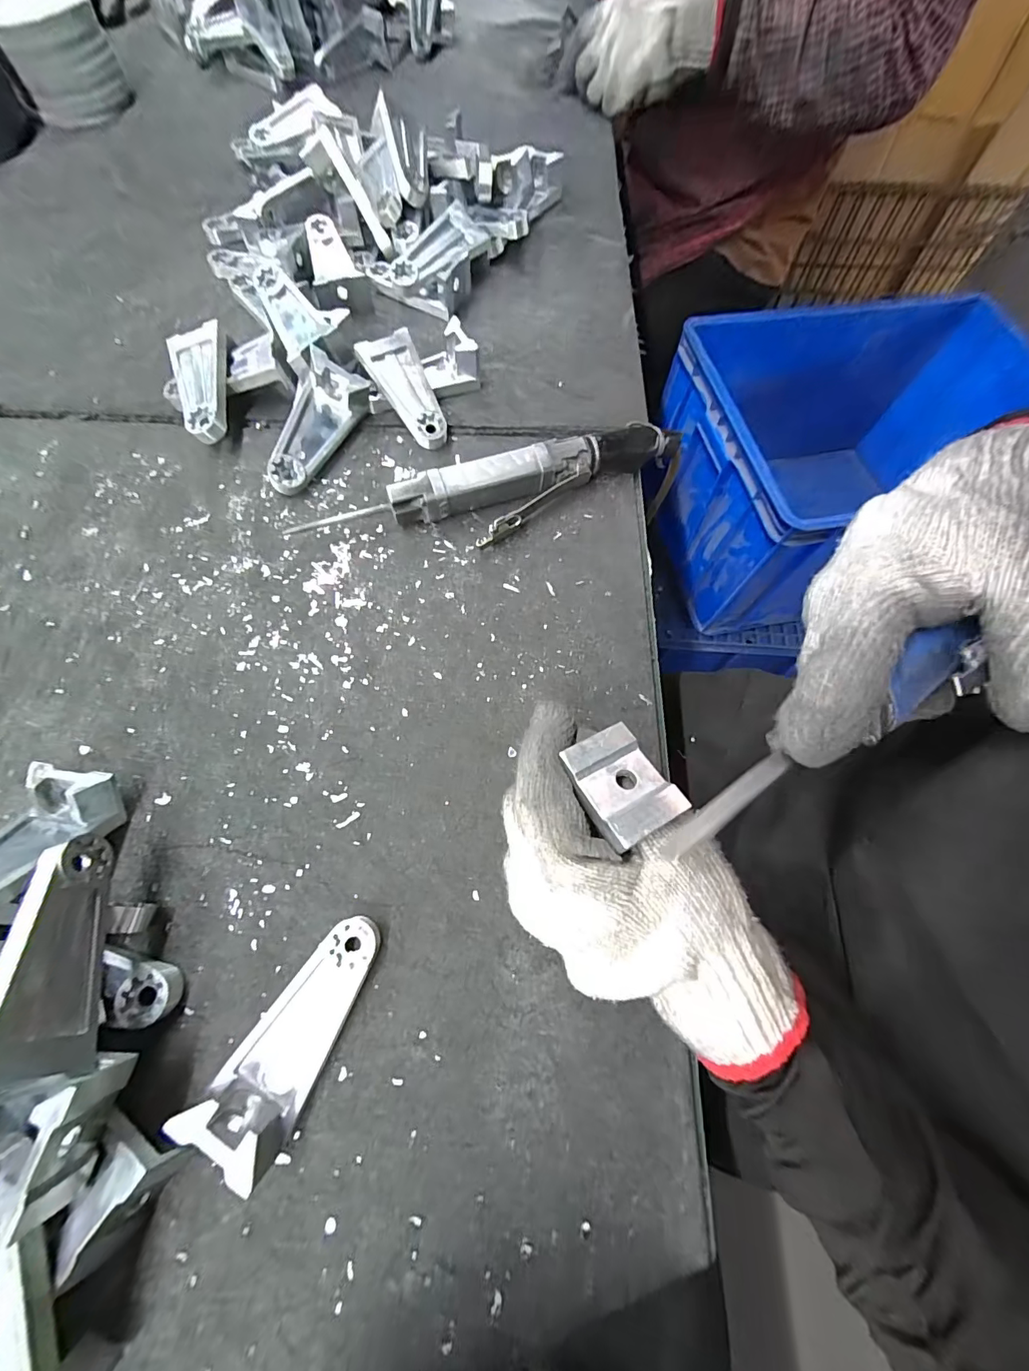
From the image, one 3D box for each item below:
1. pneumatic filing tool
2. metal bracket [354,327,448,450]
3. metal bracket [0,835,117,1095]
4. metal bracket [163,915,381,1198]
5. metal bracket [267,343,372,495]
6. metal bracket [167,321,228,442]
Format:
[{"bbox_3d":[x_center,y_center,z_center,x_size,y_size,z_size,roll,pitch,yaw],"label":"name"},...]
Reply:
[{"bbox_3d":[-0.006,-0.138,0.323,0.287,0.029,0.062,-18,70,-7],"label":"pneumatic filing tool"},{"bbox_3d":[-0.081,-0.225,0.350,0.039,0.013,0.094,-28,87,-11],"label":"metal bracket"},{"bbox_3d":[-0.196,0.114,0.192,0.022,0.040,0.093,-13,54,-6],"label":"metal bracket"},{"bbox_3d":[-0.098,0.156,0.209,0.040,0.033,0.092,29,71,10],"label":"metal bracket"},{"bbox_3d":[-0.150,-0.186,0.330,0.046,0.037,0.096,25,85,9],"label":"metal bracket"},{"bbox_3d":[-0.231,-0.226,0.339,0.038,0.011,0.095,-19,78,-5],"label":"metal bracket"}]

